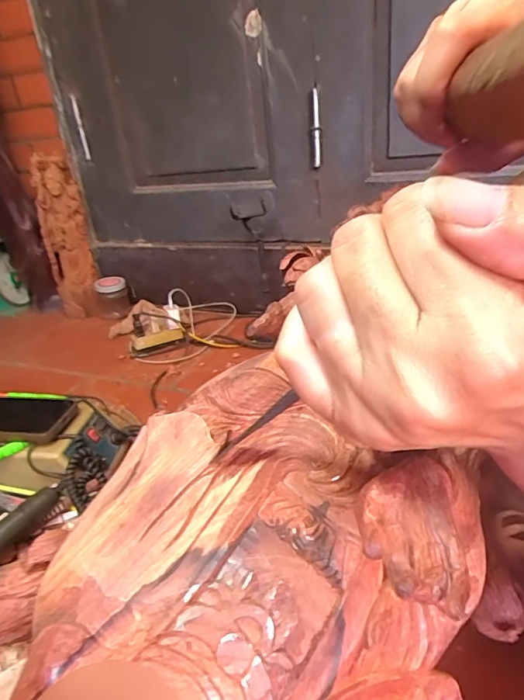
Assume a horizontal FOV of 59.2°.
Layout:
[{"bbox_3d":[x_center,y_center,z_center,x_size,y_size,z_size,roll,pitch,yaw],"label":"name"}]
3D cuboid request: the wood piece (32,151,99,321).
[{"bbox_3d":[-0.454,-0.252,1.087,0.098,0.383,0.078,0,27,11],"label":"wood piece"}]

